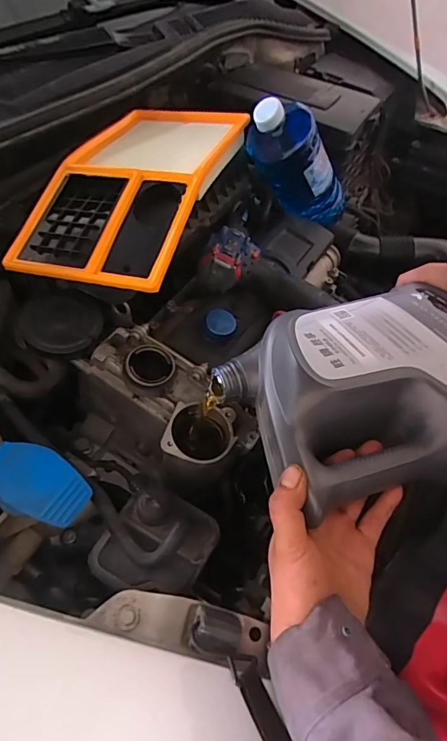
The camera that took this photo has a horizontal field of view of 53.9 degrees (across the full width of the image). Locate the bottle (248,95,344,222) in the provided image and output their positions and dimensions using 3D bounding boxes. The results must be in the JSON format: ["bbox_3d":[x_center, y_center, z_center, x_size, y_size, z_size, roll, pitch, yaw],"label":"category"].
[{"bbox_3d":[0.118,-0.311,0.685,0.098,0.234,0.082,-31,54,20],"label":"bottle"}]

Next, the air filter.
[{"bbox_3d":[-0.104,-0.250,0.559,0.192,0.053,0.370,16,53,6],"label":"air filter"}]

